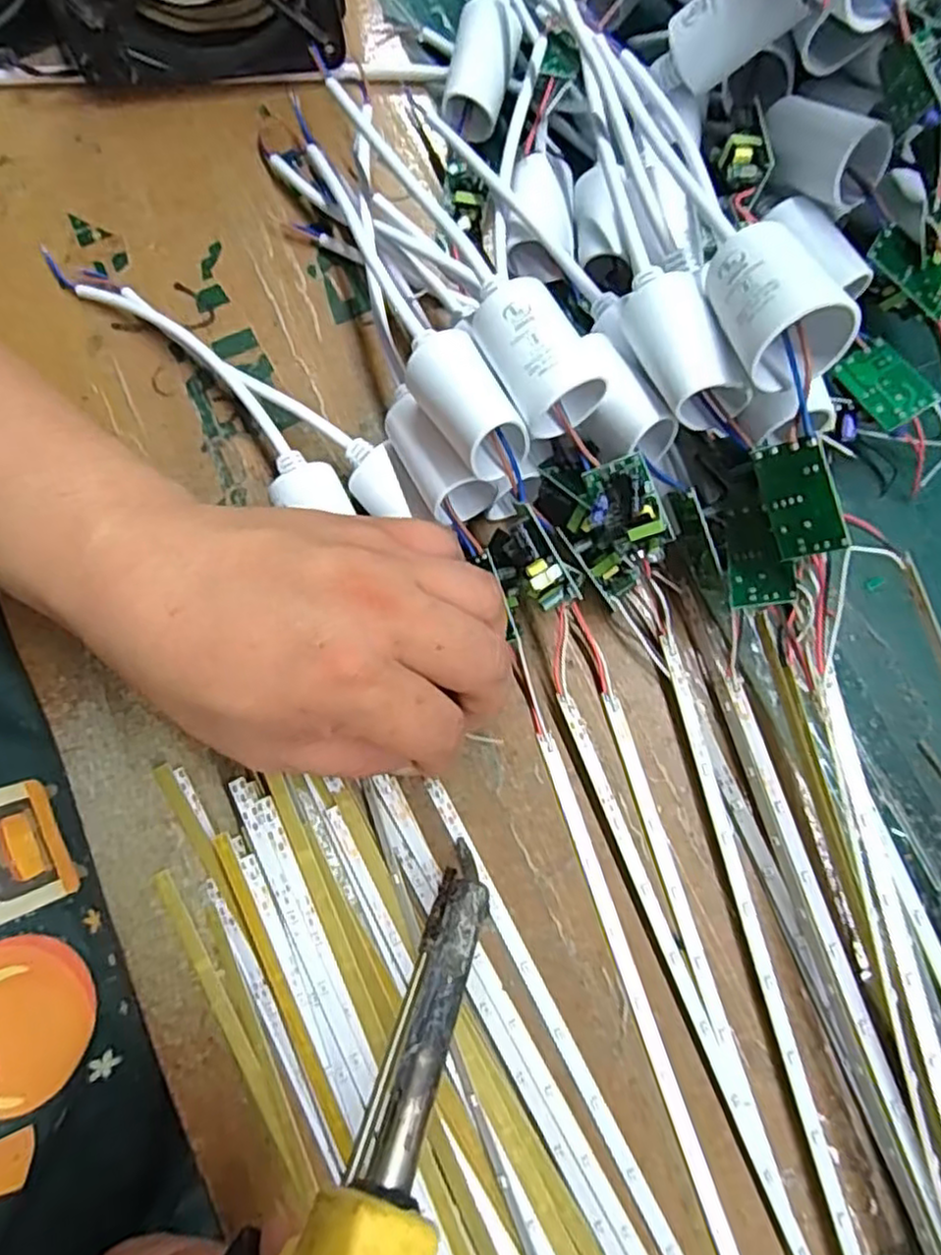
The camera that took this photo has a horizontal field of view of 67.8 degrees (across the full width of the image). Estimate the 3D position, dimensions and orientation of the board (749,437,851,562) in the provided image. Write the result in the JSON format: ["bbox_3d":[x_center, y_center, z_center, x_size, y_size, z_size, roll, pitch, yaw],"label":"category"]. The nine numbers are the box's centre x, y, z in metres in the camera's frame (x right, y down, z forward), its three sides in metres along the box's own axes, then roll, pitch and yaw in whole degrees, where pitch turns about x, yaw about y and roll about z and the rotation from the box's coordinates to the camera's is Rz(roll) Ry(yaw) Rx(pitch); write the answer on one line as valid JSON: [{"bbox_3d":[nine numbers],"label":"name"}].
[{"bbox_3d":[0.098,-0.038,0.209,0.006,0.020,0.034,-33,105,-41],"label":"board"}]

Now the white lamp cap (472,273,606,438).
[{"bbox_3d":[0.019,-0.085,0.224,0.028,0.026,0.044,-36,82,-5],"label":"white lamp cap"}]

